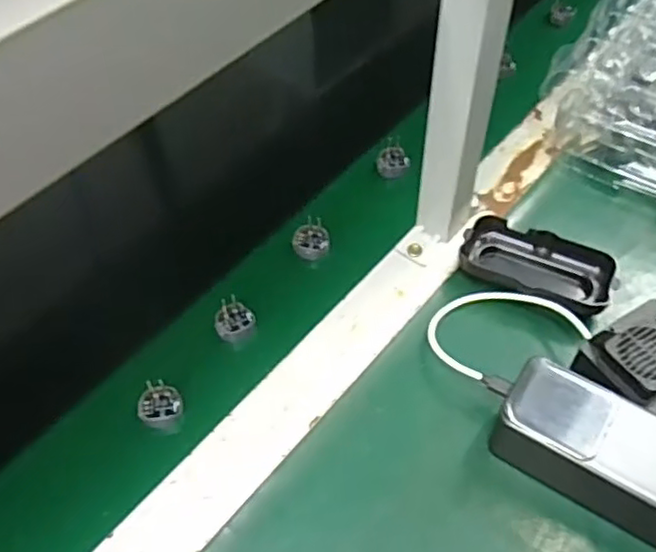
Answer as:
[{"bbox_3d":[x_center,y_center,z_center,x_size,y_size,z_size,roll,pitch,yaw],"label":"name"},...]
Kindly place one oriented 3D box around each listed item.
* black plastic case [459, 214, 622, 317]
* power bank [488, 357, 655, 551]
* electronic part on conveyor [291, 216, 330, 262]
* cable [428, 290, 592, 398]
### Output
[{"bbox_3d":[0.159,-0.008,0.501,0.110,0.022,0.059,20,58,17],"label":"black plastic case"},{"bbox_3d":[0.168,0.106,0.397,0.128,0.050,0.056,29,61,22],"label":"power bank"},{"bbox_3d":[-0.014,-0.030,0.543,0.030,0.024,0.023,-21,56,-11],"label":"electronic part on conveyor"},{"bbox_3d":[0.121,0.039,0.467,0.095,0.019,0.079,-30,58,-17],"label":"cable"}]

